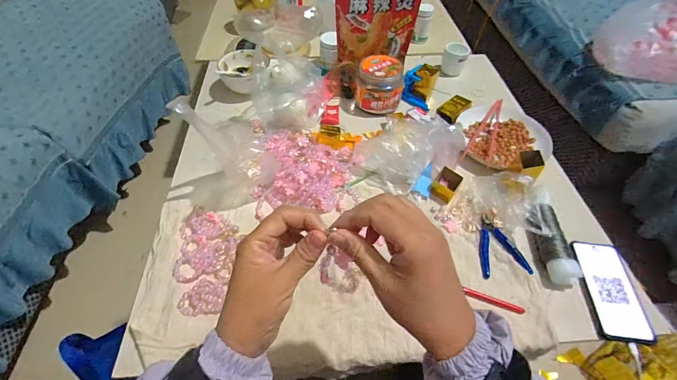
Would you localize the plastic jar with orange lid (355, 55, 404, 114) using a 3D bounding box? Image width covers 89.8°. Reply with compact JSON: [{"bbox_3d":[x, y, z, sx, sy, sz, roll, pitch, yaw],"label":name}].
[{"bbox_3d":[0.094,-0.240,0.788,0.103,0.100,0.093,2,51,1],"label":"plastic jar with orange lid"}]

